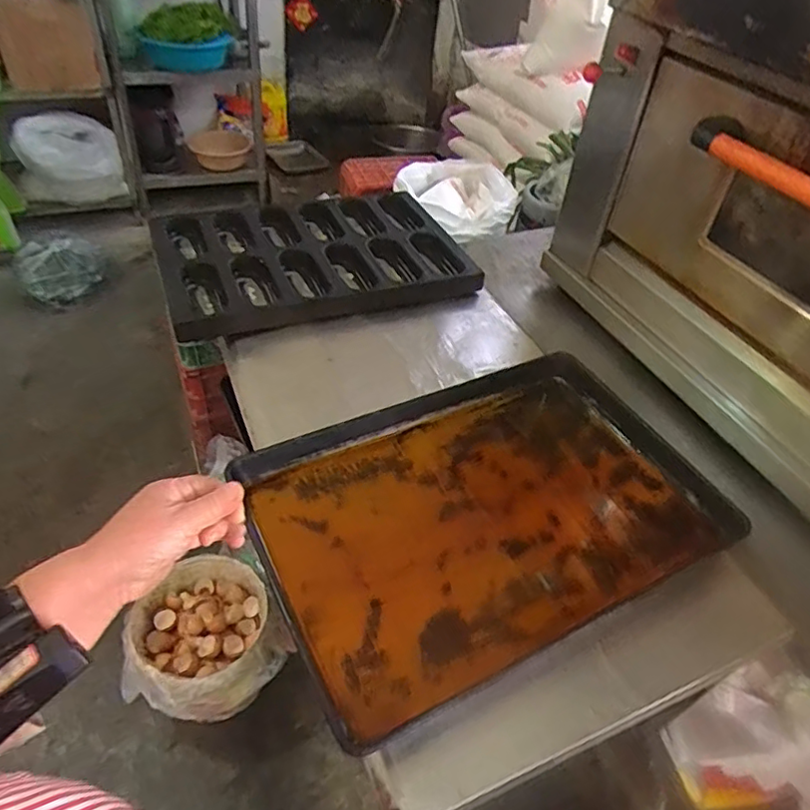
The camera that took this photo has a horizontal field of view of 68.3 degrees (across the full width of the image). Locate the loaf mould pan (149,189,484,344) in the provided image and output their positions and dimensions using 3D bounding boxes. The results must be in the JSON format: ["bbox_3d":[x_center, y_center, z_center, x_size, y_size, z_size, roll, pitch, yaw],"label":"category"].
[{"bbox_3d":[-0.198,-0.338,1.279,0.620,0.075,0.512,-13,47,-19],"label":"loaf mould pan"}]

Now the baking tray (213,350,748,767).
[{"bbox_3d":[0.119,0.136,0.832,0.614,0.049,0.404,-19,49,-25],"label":"baking tray"}]

